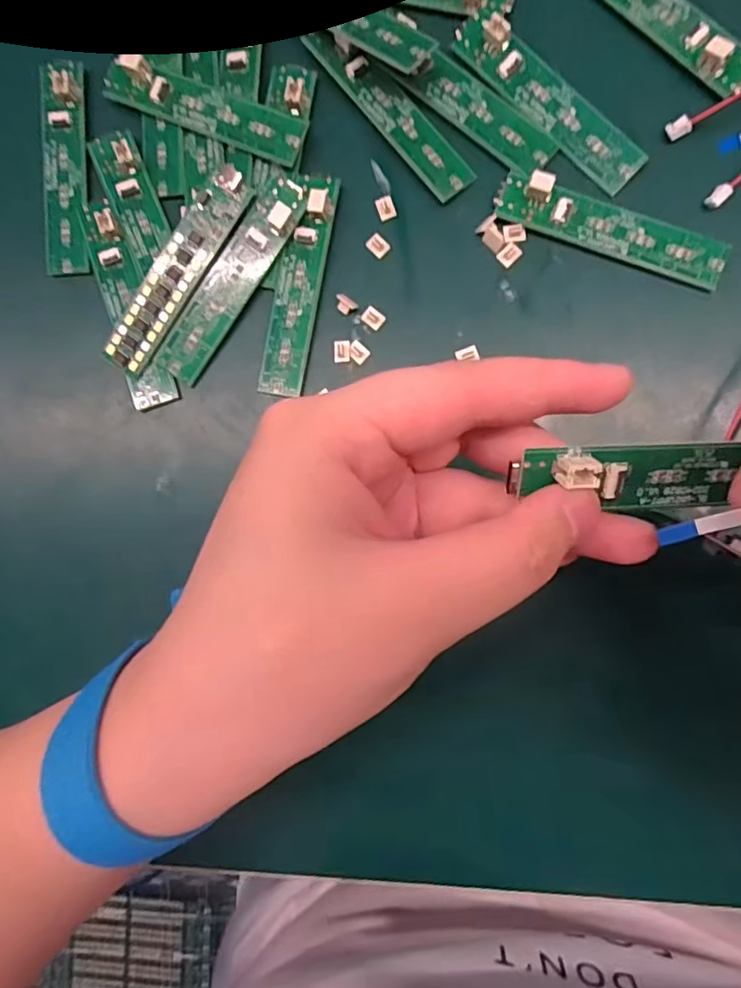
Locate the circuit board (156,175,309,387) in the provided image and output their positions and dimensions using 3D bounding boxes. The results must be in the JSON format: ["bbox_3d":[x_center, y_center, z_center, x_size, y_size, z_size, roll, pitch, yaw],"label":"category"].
[{"bbox_3d":[-0.051,-0.080,0.212,0.018,0.008,0.084,34,92,5],"label":"circuit board"}]

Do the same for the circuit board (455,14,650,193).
[{"bbox_3d":[0.064,-0.145,0.203,0.018,0.009,0.083,-45,85,3],"label":"circuit board"}]

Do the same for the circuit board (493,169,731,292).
[{"bbox_3d":[0.086,-0.096,0.201,0.083,0.010,0.018,21,91,6],"label":"circuit board"}]

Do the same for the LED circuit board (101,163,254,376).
[{"bbox_3d":[-0.073,-0.083,0.210,0.017,0.004,0.082,37,98,-3],"label":"LED circuit board"}]

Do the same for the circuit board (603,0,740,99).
[{"bbox_3d":[0.104,-0.175,0.200,0.081,0.011,0.018,44,93,5],"label":"circuit board"}]

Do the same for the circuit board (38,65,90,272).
[{"bbox_3d":[-0.121,-0.127,0.219,0.018,0.006,0.080,-2,89,5],"label":"circuit board"}]

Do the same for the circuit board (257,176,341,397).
[{"bbox_3d":[-0.028,-0.079,0.210,0.017,0.010,0.082,10,90,6],"label":"circuit board"}]

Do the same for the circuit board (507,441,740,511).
[{"bbox_3d":[0.062,-0.004,0.135,0.055,0.011,0.016,1,89,-11],"label":"circuit board"}]

